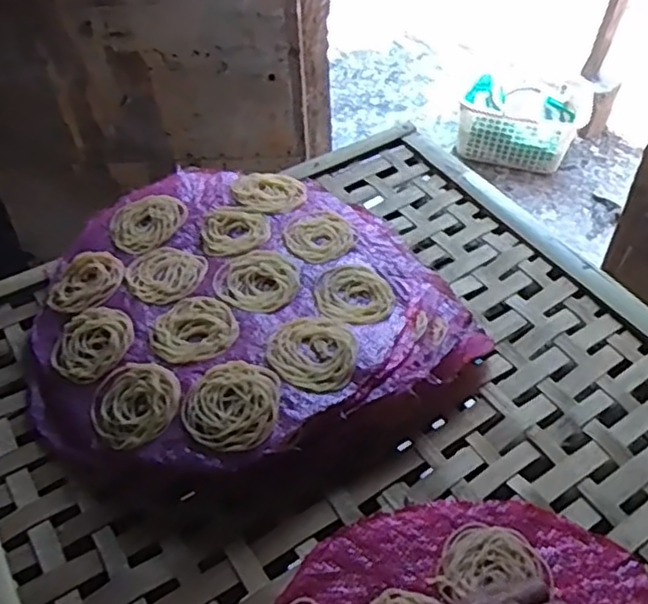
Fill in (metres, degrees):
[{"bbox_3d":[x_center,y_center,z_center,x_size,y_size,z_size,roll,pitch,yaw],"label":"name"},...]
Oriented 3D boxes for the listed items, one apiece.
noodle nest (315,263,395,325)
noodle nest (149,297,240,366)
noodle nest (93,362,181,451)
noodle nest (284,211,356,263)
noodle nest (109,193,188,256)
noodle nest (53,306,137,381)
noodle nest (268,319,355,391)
[{"bbox_3d":[0.028,-0.007,0.639,0.071,0.011,0.074,-1,50,2],"label":"noodle nest"},{"bbox_3d":[-0.116,0.023,0.609,0.072,0.013,0.082,-19,52,-13],"label":"noodle nest"},{"bbox_3d":[-0.155,0.082,0.566,0.067,0.021,0.078,-30,55,-21],"label":"noodle nest"},{"bbox_3d":[-0.003,-0.067,0.696,0.070,0.009,0.075,-1,50,2],"label":"noodle nest"},{"bbox_3d":[-0.186,-0.085,0.709,0.067,0.009,0.079,25,55,22],"label":"noodle nest"},{"bbox_3d":[-0.207,0.037,0.616,0.077,0.018,0.070,-1,50,2],"label":"noodle nest"},{"bbox_3d":[-0.009,0.042,0.582,0.071,0.013,0.077,-1,50,2],"label":"noodle nest"}]

